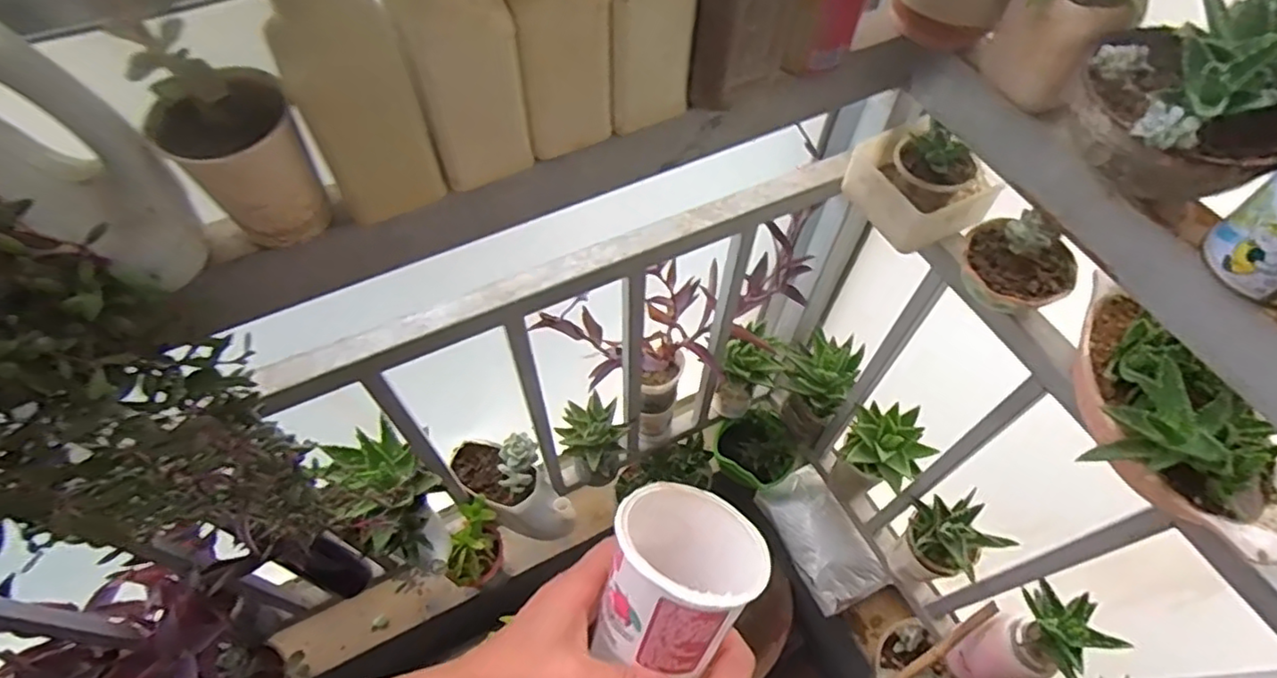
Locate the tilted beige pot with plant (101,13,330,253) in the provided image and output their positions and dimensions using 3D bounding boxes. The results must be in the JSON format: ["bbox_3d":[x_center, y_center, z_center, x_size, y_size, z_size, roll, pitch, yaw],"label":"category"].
[{"bbox_3d":[-0.215,-0.105,0.342,0.058,0.120,0.065,-38,67,-23],"label":"tilted beige pot with plant"}]

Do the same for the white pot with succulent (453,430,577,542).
[{"bbox_3d":[-0.175,0.197,0.879,0.196,0.131,0.091,37,64,19],"label":"white pot with succulent"}]

